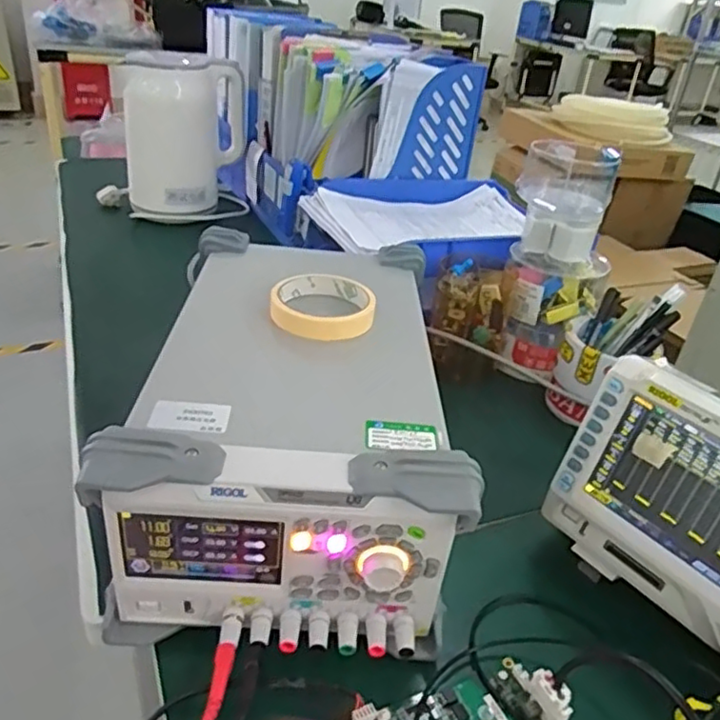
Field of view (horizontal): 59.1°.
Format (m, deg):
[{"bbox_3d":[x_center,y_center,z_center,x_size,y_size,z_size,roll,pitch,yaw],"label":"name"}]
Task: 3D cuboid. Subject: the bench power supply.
[{"bbox_3d":[-0.054,0.033,0.546,0.222,0.139,0.378,4,32,-4],"label":"bench power supply"}]

